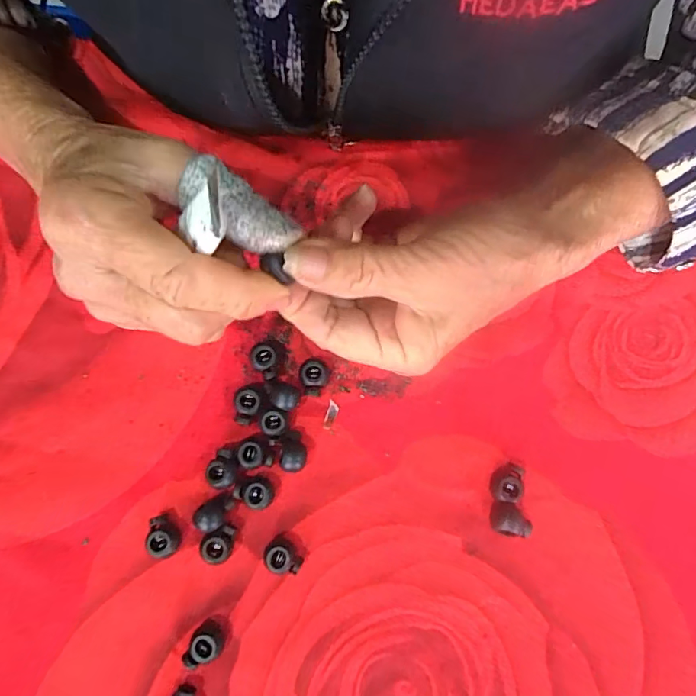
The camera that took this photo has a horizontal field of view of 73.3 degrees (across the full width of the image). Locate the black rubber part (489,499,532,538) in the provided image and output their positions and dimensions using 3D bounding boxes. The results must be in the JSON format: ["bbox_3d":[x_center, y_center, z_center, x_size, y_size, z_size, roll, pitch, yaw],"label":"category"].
[{"bbox_3d":[0.077,0.082,0.223,0.018,0.011,0.014,22,81,5],"label":"black rubber part"}]

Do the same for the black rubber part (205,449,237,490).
[{"bbox_3d":[-0.061,0.059,0.228,0.014,0.008,0.019,12,80,4],"label":"black rubber part"}]

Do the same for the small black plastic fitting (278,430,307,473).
[{"bbox_3d":[-0.027,0.052,0.233,0.013,0.011,0.019,-4,79,1],"label":"small black plastic fitting"}]

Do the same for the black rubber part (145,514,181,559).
[{"bbox_3d":[-0.087,0.089,0.221,0.013,0.010,0.018,-8,79,0],"label":"black rubber part"}]

